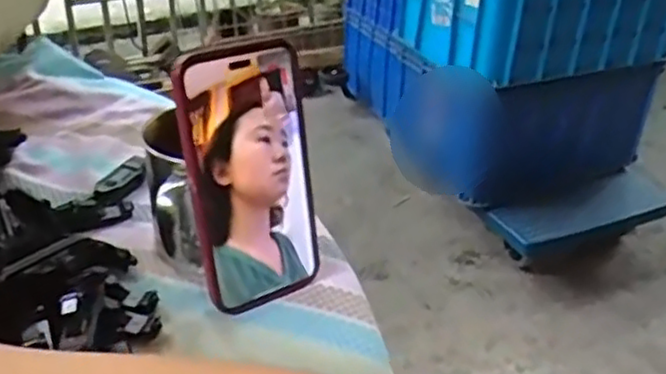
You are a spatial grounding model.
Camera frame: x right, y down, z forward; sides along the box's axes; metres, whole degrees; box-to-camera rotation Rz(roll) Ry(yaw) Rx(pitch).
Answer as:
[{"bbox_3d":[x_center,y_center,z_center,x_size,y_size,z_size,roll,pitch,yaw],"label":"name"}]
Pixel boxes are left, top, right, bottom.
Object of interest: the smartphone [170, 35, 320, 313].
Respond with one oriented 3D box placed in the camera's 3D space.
[{"bbox_3d":[-0.047,-0.006,0.418,0.077,0.159,0.007,-18,23,-30],"label":"smartphone"}]

